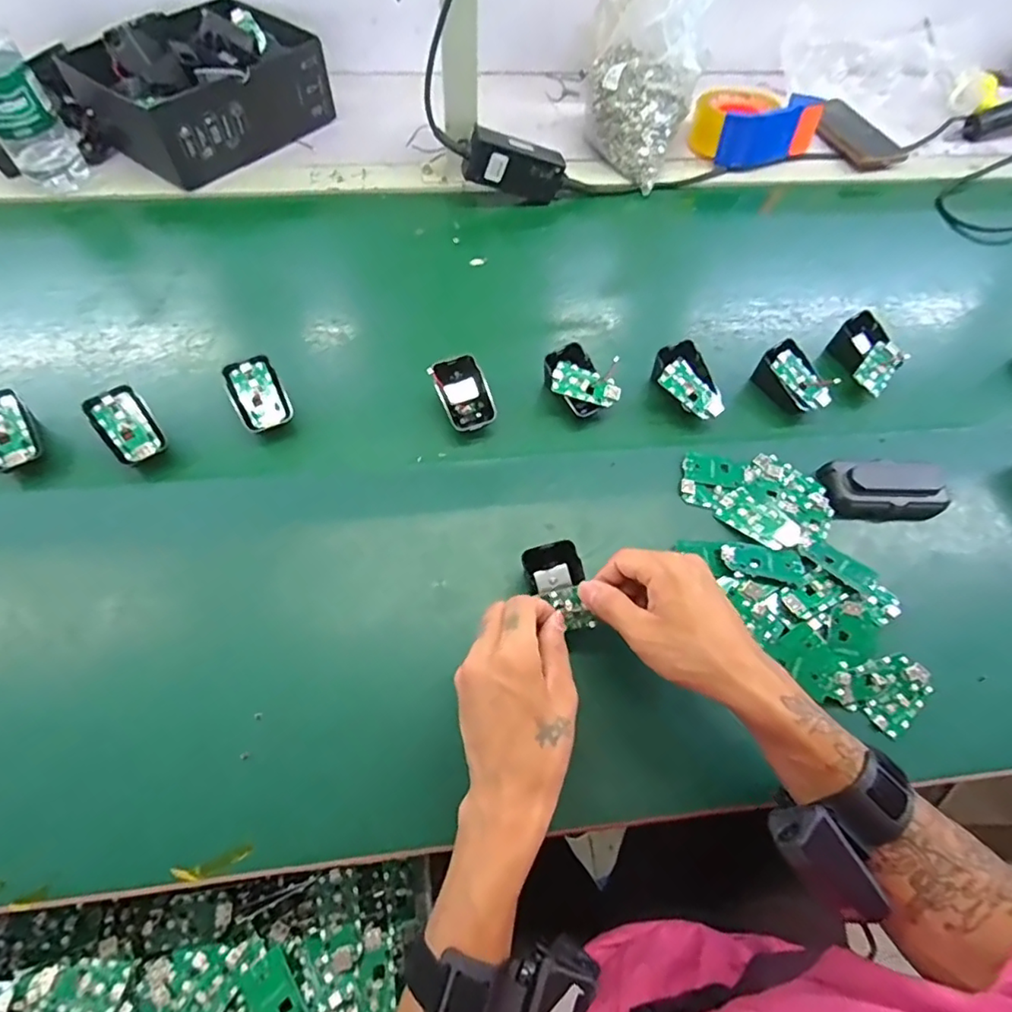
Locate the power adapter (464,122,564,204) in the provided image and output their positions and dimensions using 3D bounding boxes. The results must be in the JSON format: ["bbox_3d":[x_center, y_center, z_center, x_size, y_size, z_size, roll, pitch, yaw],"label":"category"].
[{"bbox_3d":[0.010,-0.398,0.659,0.113,0.052,0.028,4,60,-25],"label":"power adapter"}]

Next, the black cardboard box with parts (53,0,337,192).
[{"bbox_3d":[-0.358,-0.519,0.693,0.179,0.091,0.258,37,67,15],"label":"black cardboard box with parts"}]

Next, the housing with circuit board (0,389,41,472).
[{"bbox_3d":[-0.429,-0.062,0.482,0.042,0.024,0.069,-25,83,-21],"label":"housing with circuit board"}]

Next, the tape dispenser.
[{"bbox_3d":[0.318,-0.491,0.738,0.147,0.068,0.118,33,66,13],"label":"tape dispenser"}]

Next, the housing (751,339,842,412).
[{"bbox_3d":[0.284,-0.123,0.554,0.047,0.038,0.072,-30,68,-17],"label":"housing"}]

